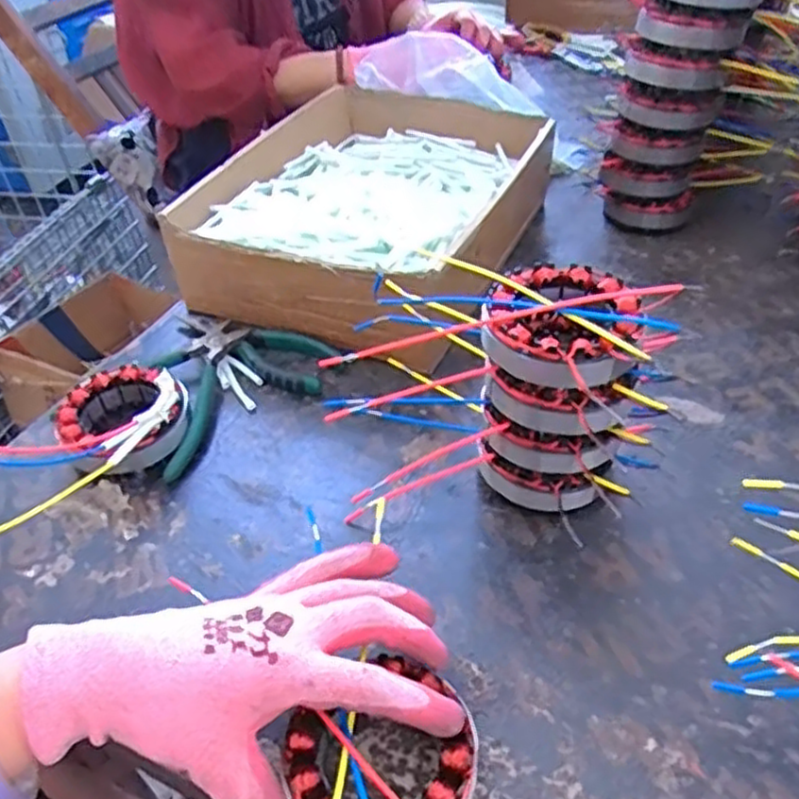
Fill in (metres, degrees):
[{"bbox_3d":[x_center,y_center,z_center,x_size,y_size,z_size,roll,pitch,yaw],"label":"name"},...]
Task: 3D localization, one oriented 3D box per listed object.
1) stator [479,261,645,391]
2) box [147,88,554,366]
[{"bbox_3d":[0.091,-0.042,0.407,0.083,0.034,0.091,-2,42,2],"label":"stator"},{"bbox_3d":[-0.016,-0.183,0.670,0.243,0.085,0.348,15,46,21],"label":"box"}]

